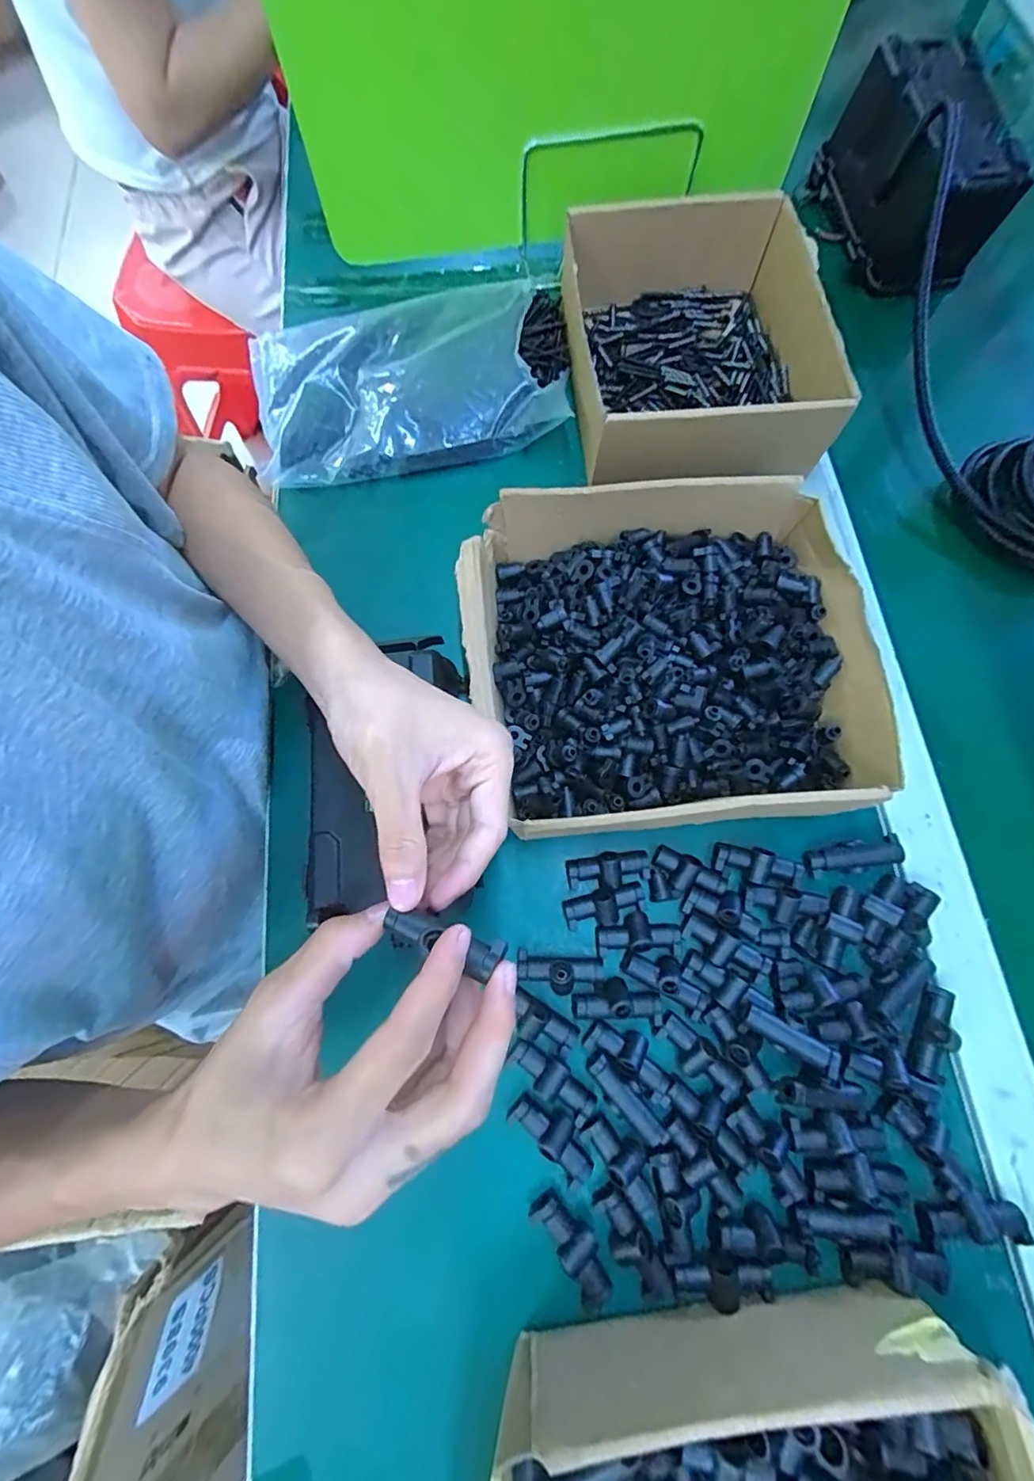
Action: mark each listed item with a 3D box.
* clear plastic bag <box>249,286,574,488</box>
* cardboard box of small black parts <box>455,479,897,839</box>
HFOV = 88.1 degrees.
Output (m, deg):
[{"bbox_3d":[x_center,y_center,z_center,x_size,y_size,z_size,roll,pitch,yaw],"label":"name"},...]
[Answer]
[{"bbox_3d":[-0.085,-0.303,0.436,0.260,0.039,0.168,-10,73,-3],"label":"clear plastic bag"},{"bbox_3d":[0.096,-0.057,0.339,0.244,0.059,0.215,-8,73,-3],"label":"cardboard box of small black parts"}]

